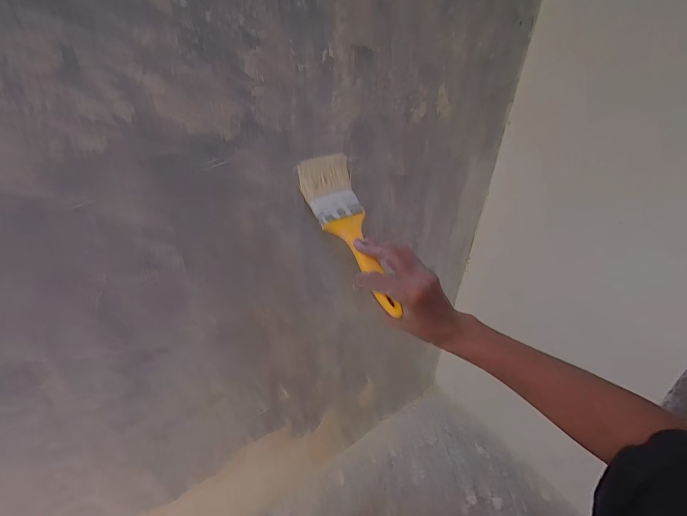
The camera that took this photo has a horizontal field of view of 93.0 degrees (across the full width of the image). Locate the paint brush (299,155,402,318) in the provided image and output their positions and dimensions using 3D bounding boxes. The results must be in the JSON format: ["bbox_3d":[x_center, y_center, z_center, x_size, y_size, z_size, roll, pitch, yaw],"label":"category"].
[{"bbox_3d":[0.011,-0.027,0.384,0.068,0.028,0.201,-16,75,-33],"label":"paint brush"}]

